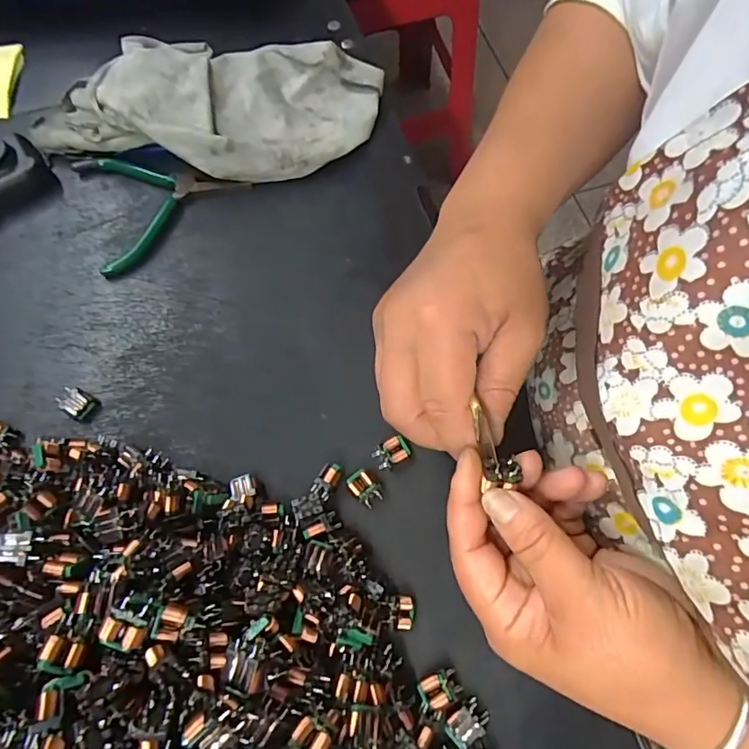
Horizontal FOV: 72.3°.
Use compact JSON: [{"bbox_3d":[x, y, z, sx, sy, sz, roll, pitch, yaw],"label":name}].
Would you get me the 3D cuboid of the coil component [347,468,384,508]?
[{"bbox_3d":[-0.006,0.063,0.284,0.021,0.006,0.014,42,75,15],"label":"coil component"}]

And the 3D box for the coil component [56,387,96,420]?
[{"bbox_3d":[-0.176,0.017,0.303,0.017,0.008,0.016,32,72,12],"label":"coil component"}]

